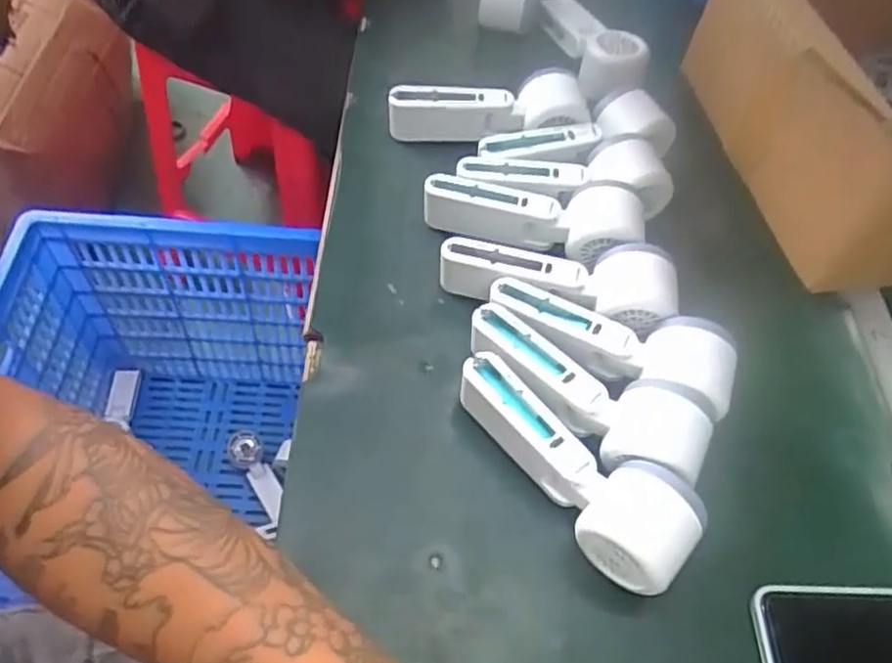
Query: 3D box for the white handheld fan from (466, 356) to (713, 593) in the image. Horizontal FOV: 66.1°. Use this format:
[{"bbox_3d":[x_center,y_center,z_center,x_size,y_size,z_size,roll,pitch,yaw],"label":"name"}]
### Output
[{"bbox_3d":[0.068,0.082,0.407,0.161,0.052,0.057,36,59,16],"label":"white handheld fan"}]

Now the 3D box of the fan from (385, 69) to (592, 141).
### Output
[{"bbox_3d":[0.036,-0.188,0.581,0.169,0.050,0.064,2,56,-7],"label":"fan"}]

